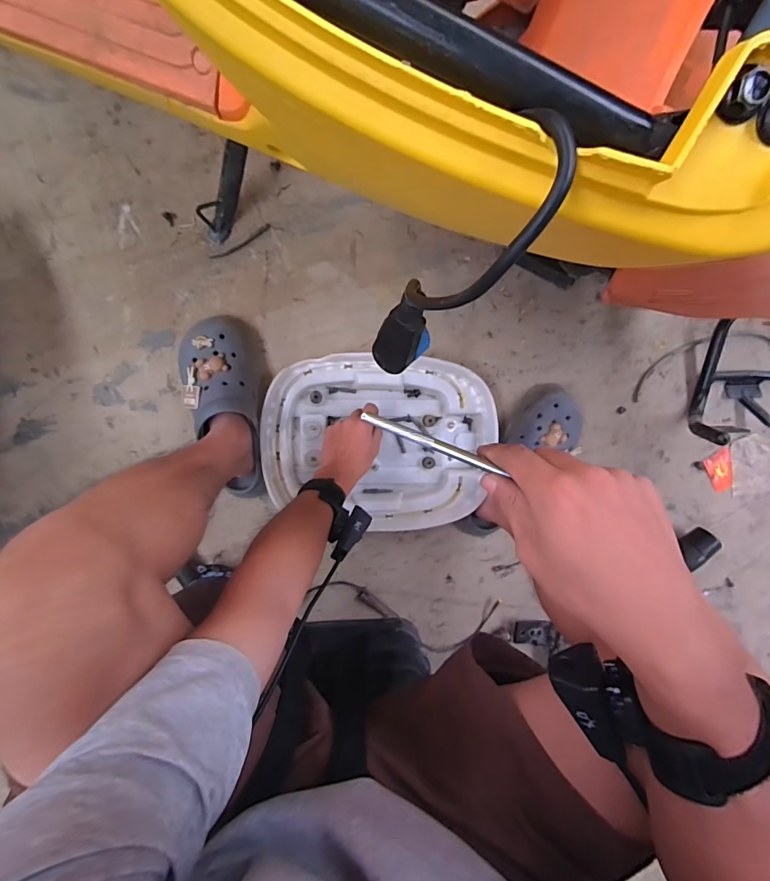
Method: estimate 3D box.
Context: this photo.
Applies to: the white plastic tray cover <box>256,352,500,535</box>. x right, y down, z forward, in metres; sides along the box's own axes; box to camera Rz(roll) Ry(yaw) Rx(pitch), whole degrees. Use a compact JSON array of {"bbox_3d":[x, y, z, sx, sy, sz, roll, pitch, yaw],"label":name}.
[{"bbox_3d":[-0.011,0.004,0.669,0.350,0.042,0.264,3,96,-5],"label":"white plastic tray cover"}]

